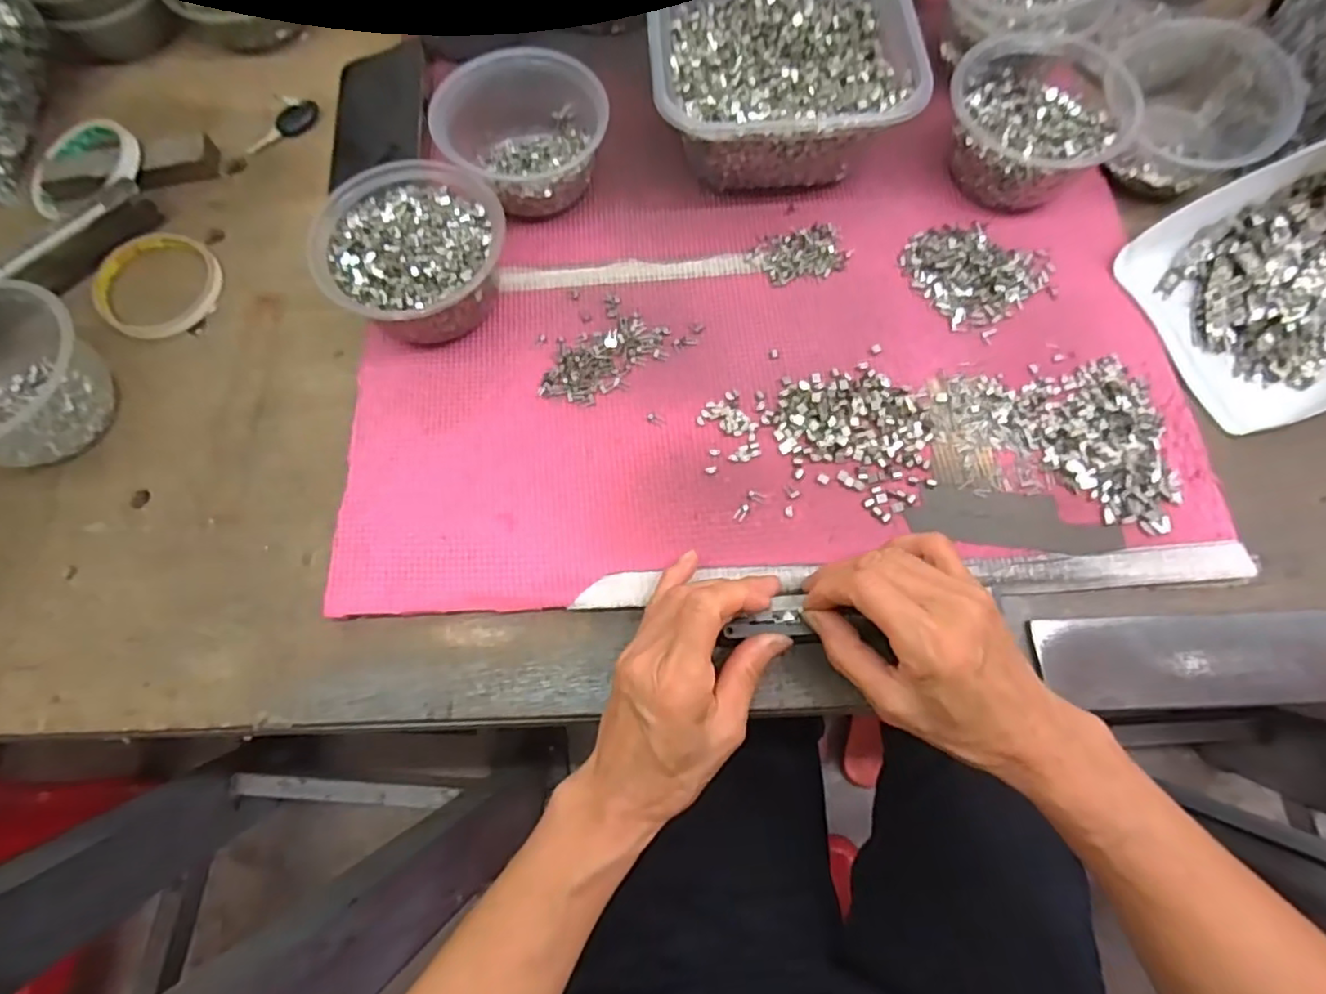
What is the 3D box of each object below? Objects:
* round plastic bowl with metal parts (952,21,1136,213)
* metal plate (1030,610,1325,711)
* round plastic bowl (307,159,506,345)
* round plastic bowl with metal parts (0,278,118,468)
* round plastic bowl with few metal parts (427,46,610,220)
[{"bbox_3d":[0.250,-0.259,0.446,0.110,0.056,0.120,0,70,1],"label":"round plastic bowl with metal parts"},{"bbox_3d":[0.331,0.088,0.359,0.238,0.008,0.049,-2,69,1],"label":"metal plate"},{"bbox_3d":[-0.157,-0.156,0.421,0.110,0.058,0.112,0,70,1],"label":"round plastic bowl"},{"bbox_3d":[-0.420,-0.077,0.403,0.125,0.059,0.111,21,71,8],"label":"round plastic bowl with metal parts"},{"bbox_3d":[-0.092,-0.245,0.450,0.102,0.063,0.088,-41,74,-13],"label":"round plastic bowl with few metal parts"}]

